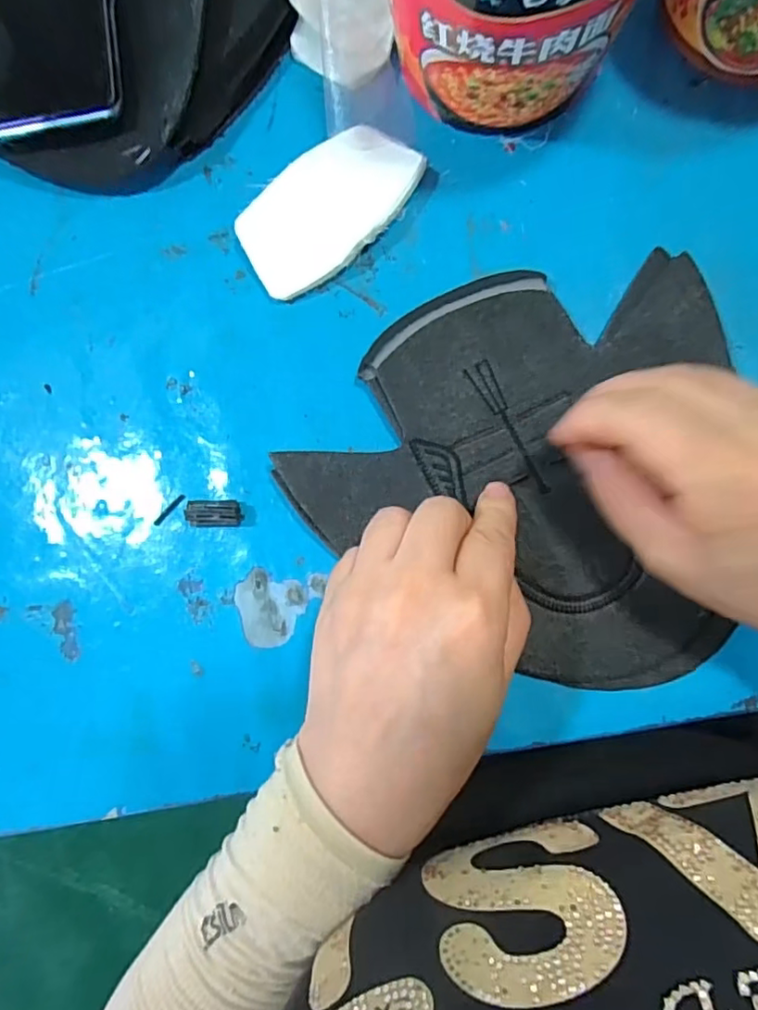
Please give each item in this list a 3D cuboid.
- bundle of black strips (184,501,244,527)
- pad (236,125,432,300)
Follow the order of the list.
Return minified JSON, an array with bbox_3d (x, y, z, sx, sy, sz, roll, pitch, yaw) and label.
[{"bbox_3d":[-0.080,0.004,0.276,0.027,0.011,0.012,0,87,4],"label":"bundle of black strips"},{"bbox_3d":[-0.025,-0.144,0.280,0.092,0.015,0.051,-43,85,0],"label":"pad"}]

